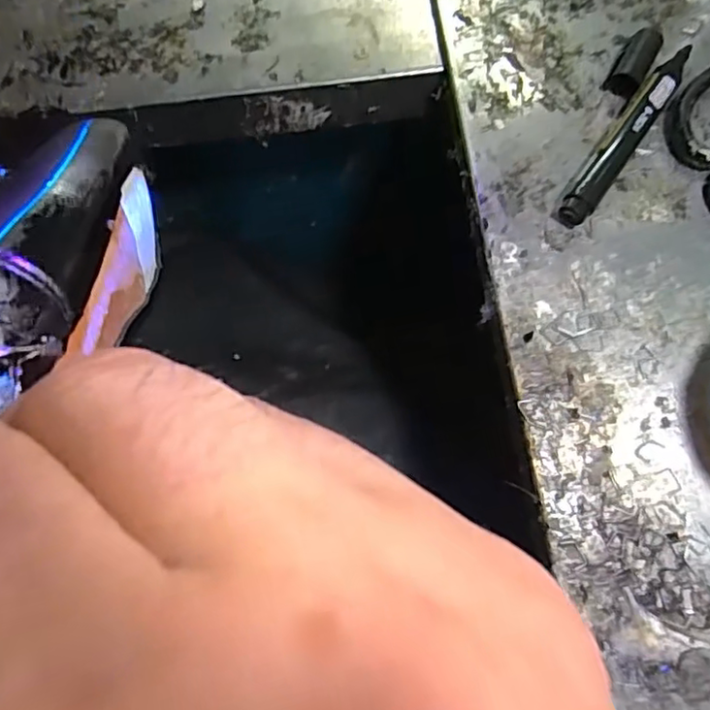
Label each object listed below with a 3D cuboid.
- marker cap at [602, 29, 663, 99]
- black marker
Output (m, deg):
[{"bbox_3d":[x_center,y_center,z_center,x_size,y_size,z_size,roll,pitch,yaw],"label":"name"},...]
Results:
[{"bbox_3d":[0.154,-0.160,0.336,0.017,0.016,0.038,30,77,10],"label":"marker cap"},{"bbox_3d":[0.146,-0.119,0.326,0.017,0.018,0.123,34,77,11],"label":"black marker"}]

